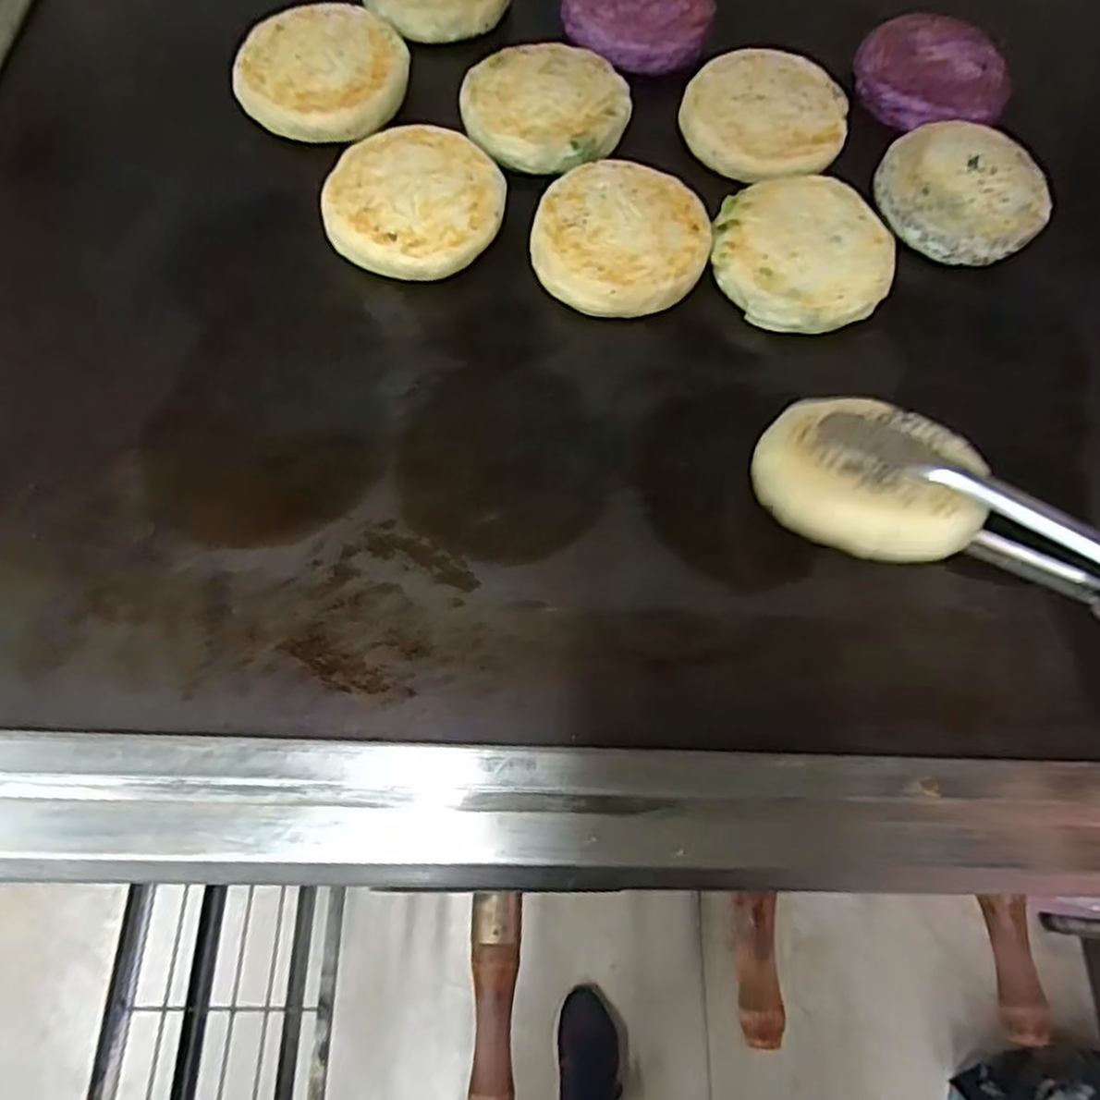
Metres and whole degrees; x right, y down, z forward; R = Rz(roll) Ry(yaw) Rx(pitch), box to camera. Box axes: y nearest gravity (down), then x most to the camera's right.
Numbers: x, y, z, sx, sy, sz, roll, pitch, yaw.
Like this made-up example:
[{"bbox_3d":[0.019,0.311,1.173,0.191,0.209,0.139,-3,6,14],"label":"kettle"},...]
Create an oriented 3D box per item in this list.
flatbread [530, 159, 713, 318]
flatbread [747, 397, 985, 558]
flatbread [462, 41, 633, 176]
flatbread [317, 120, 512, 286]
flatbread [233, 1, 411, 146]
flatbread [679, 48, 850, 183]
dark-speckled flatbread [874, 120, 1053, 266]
[{"bbox_3d":[0.048,-0.210,0.497,0.113,0.030,0.117,10,67,1],"label":"flatbread"},{"bbox_3d":[0.181,-0.046,0.409,0.118,0.022,0.111,0,51,-1],"label":"flatbread"},{"bbox_3d":[-0.002,-0.331,0.542,0.118,0.028,0.117,5,67,-1],"label":"flatbread"},{"bbox_3d":[-0.092,-0.236,0.500,0.116,0.030,0.118,1,67,-3],"label":"flatbread"},{"bbox_3d":[-0.165,-0.353,0.544,0.115,0.029,0.118,1,67,-3],"label":"flatbread"},{"bbox_3d":[0.161,-0.328,0.551,0.121,0.015,0.124,1,67,-3],"label":"flatbread"},{"bbox_3d":[0.300,-0.264,0.532,0.117,0.019,0.120,1,67,-3],"label":"dark-speckled flatbread"}]

